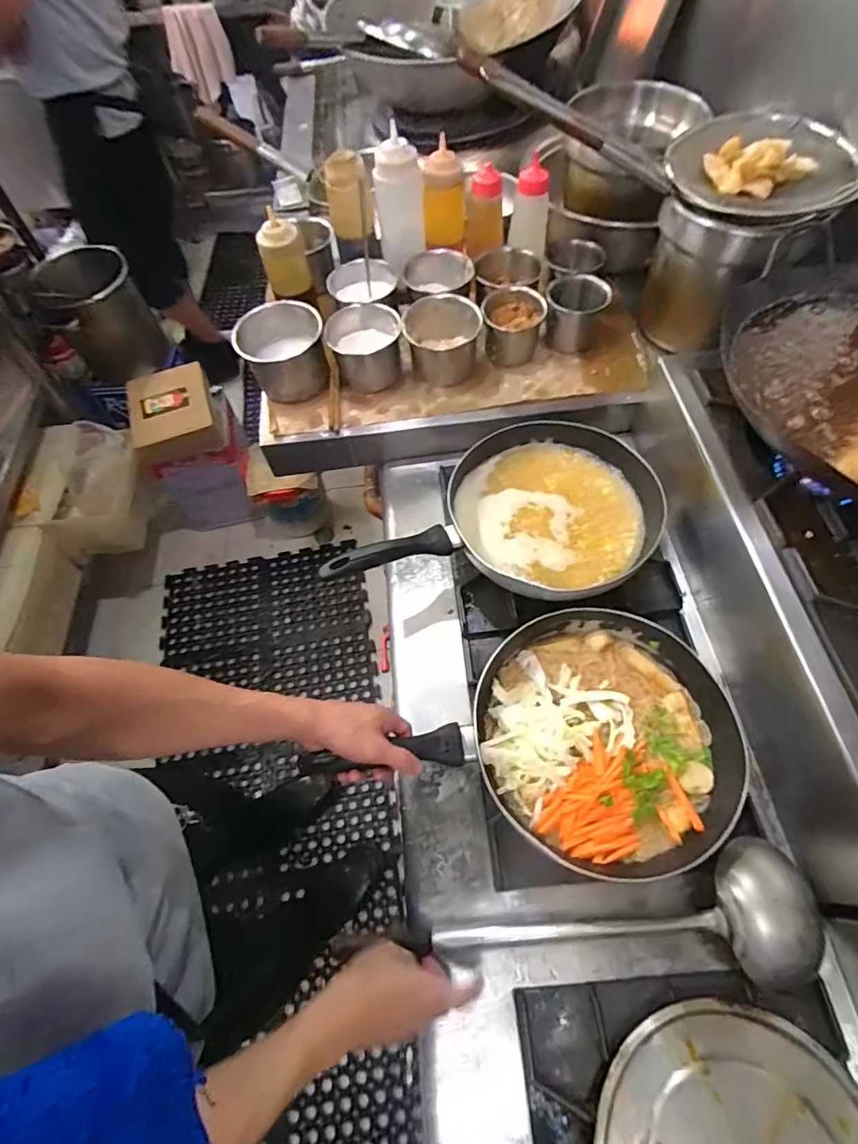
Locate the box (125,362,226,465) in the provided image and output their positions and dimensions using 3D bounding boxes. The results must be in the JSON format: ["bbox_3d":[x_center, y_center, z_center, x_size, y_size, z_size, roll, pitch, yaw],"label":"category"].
[{"bbox_3d":[-0.696,-0.434,1.410,0.215,0.107,0.294,-22,63,-10],"label":"box"}]

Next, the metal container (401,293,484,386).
[{"bbox_3d":[0.023,-0.376,0.839,0.120,0.091,0.111,-9,61,-3],"label":"metal container"}]

